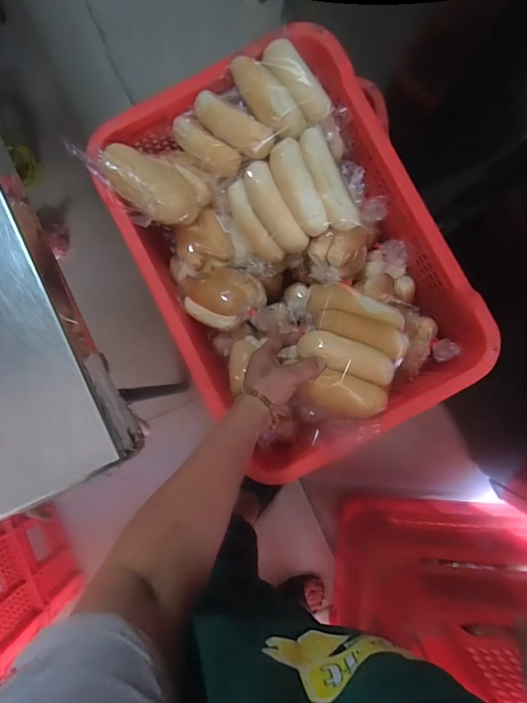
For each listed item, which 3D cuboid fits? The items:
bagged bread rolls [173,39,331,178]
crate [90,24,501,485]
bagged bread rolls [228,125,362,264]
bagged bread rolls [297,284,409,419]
[{"bbox_3d":[-0.020,-0.309,0.583,0.191,0.044,0.127,-29,88,1],"label":"bagged bread rolls"},{"bbox_3d":[0.036,-0.133,0.602,0.354,0.146,0.503,-27,88,1],"label":"crate"},{"bbox_3d":[0.034,-0.195,0.583,0.142,0.054,0.126,-27,88,1],"label":"bagged bread rolls"},{"bbox_3d":[0.103,-0.002,0.551,0.131,0.057,0.145,24,89,2],"label":"bagged bread rolls"}]

